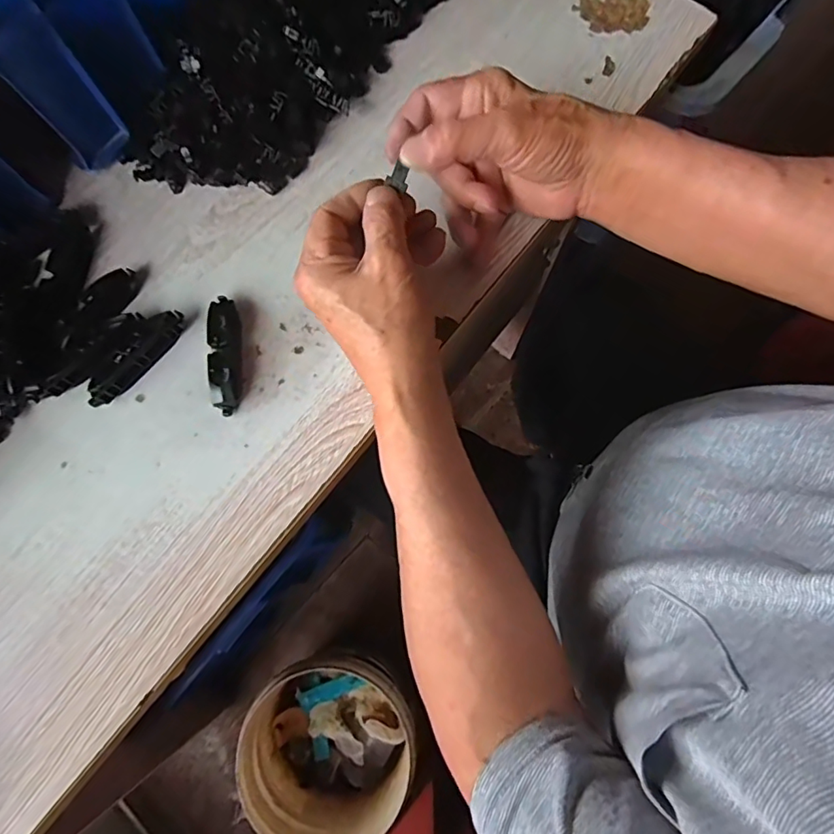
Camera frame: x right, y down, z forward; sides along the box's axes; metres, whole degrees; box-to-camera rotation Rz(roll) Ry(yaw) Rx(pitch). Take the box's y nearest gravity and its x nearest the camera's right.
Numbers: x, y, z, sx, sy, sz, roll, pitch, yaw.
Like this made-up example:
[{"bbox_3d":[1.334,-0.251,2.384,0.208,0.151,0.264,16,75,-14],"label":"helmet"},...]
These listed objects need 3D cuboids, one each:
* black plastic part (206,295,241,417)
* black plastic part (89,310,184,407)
[{"bbox_3d":[-0.131,-0.043,0.354,0.021,0.020,0.080,-7,77,-1],"label":"black plastic part"},{"bbox_3d":[-0.193,-0.042,0.353,0.022,0.012,0.079,39,80,9],"label":"black plastic part"}]

